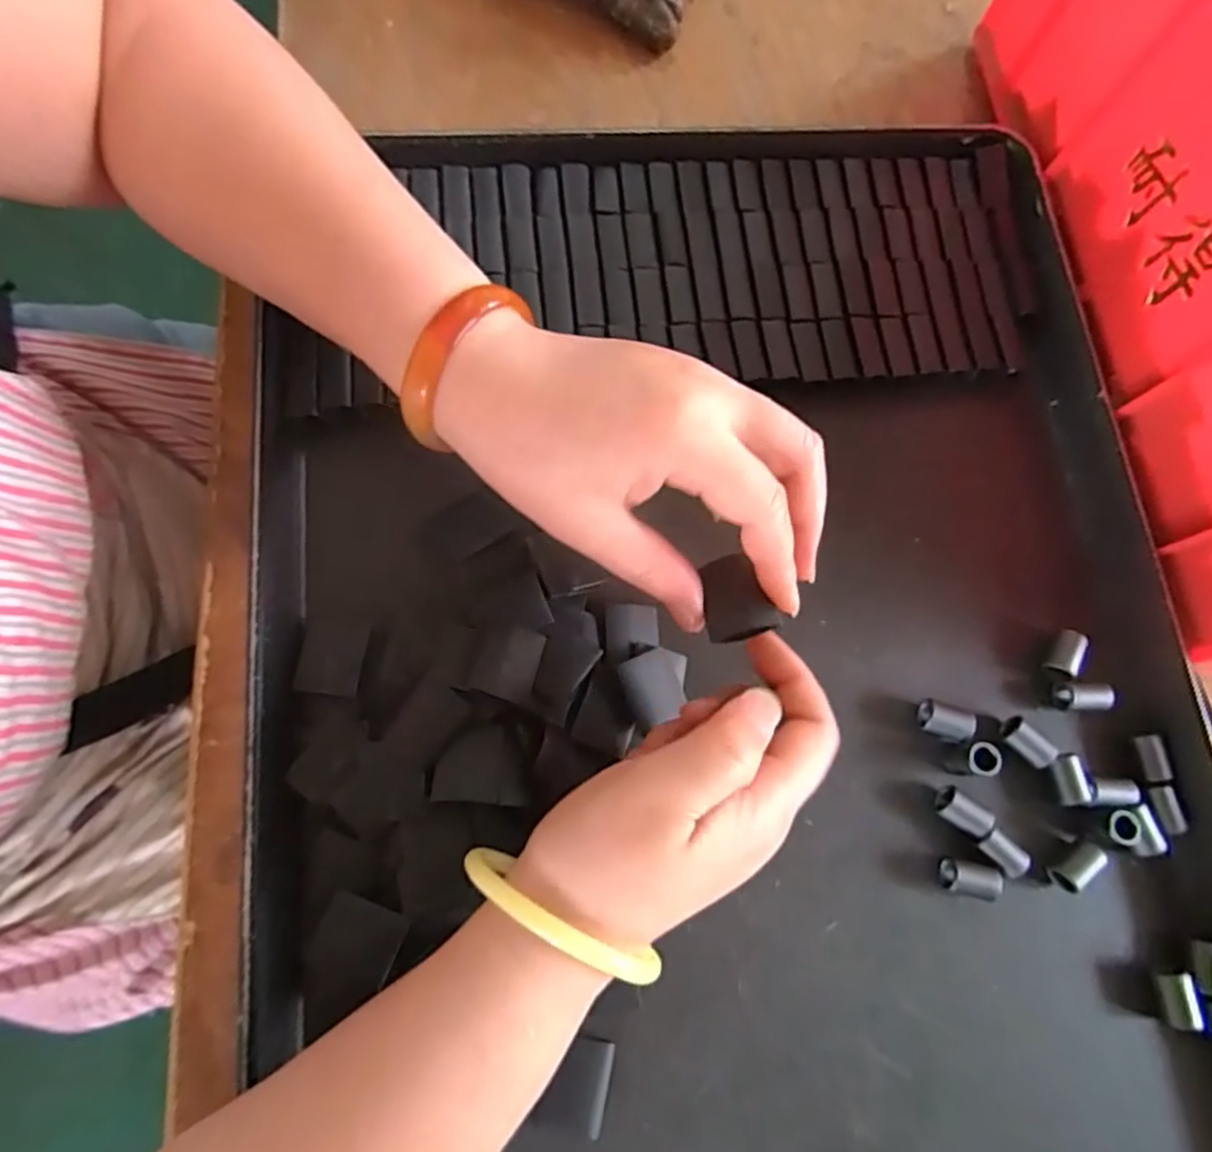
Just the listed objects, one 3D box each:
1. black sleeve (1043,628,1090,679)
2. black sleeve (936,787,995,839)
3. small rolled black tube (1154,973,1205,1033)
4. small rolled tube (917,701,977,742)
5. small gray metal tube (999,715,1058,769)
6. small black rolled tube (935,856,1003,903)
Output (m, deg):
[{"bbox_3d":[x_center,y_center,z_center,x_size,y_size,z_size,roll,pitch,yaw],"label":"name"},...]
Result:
[{"bbox_3d":[0.207,0.035,0.327,0.012,0.015,0.020,29,74,3],"label":"black sleeve"},{"bbox_3d":[0.151,0.100,0.305,0.021,0.011,0.013,34,75,4],"label":"black sleeve"},{"bbox_3d":[0.234,0.173,0.295,0.012,0.012,0.020,-3,75,-6],"label":"small rolled black tube"},{"bbox_3d":[0.148,0.064,0.315,0.023,0.010,0.013,18,74,0],"label":"small rolled tube"},{"bbox_3d":[0.183,0.073,0.315,0.024,0.012,0.012,41,75,6],"label":"small gray metal tube"},{"bbox_3d":[0.150,0.126,0.299,0.023,0.011,0.013,17,74,-1],"label":"small black rolled tube"}]

